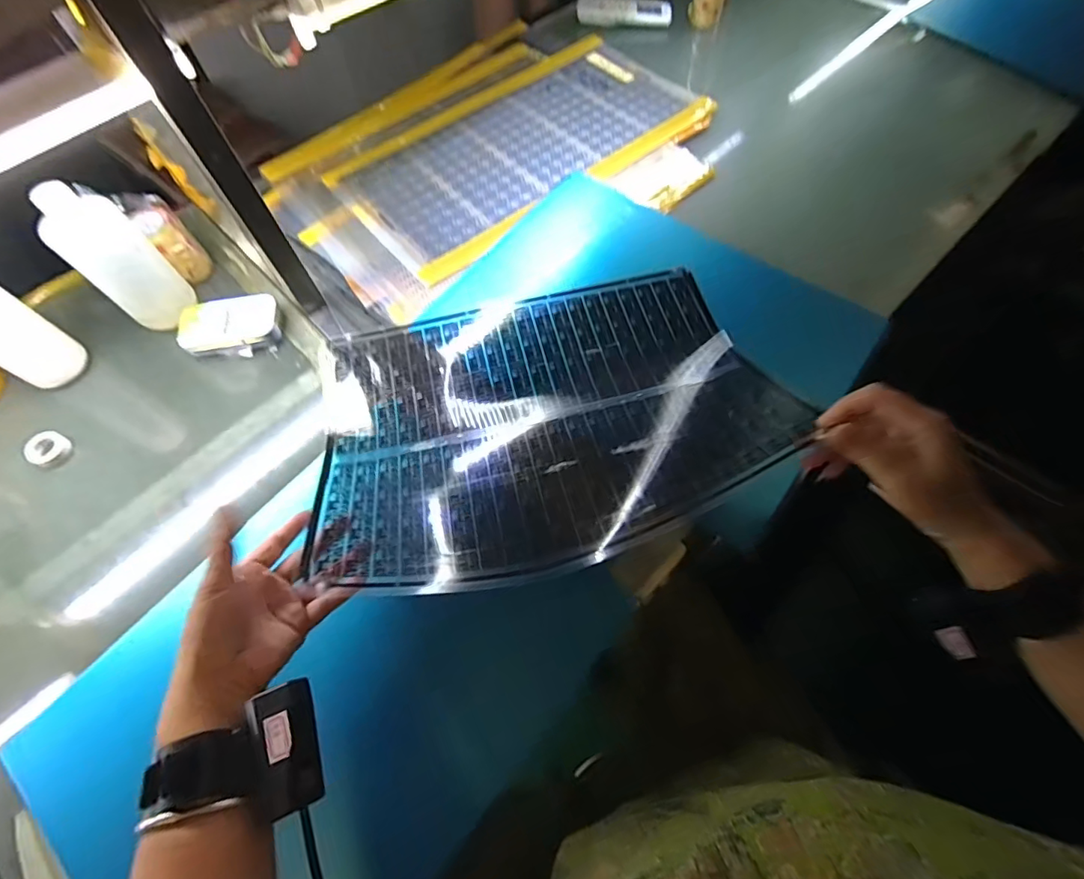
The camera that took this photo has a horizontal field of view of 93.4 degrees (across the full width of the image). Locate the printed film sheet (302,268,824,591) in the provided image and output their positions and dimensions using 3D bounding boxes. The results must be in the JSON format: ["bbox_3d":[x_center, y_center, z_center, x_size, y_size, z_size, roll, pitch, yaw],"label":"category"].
[{"bbox_3d":[-0.002,-0.039,0.509,0.435,0.062,0.333,-15,51,-4],"label":"printed film sheet"}]

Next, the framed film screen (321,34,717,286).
[{"bbox_3d":[-0.027,-0.438,0.744,0.518,0.019,0.276,-36,70,-15],"label":"framed film screen"}]

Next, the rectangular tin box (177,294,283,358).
[{"bbox_3d":[-0.368,-0.133,0.607,0.107,0.025,0.069,-10,64,-3],"label":"rectangular tin box"}]

